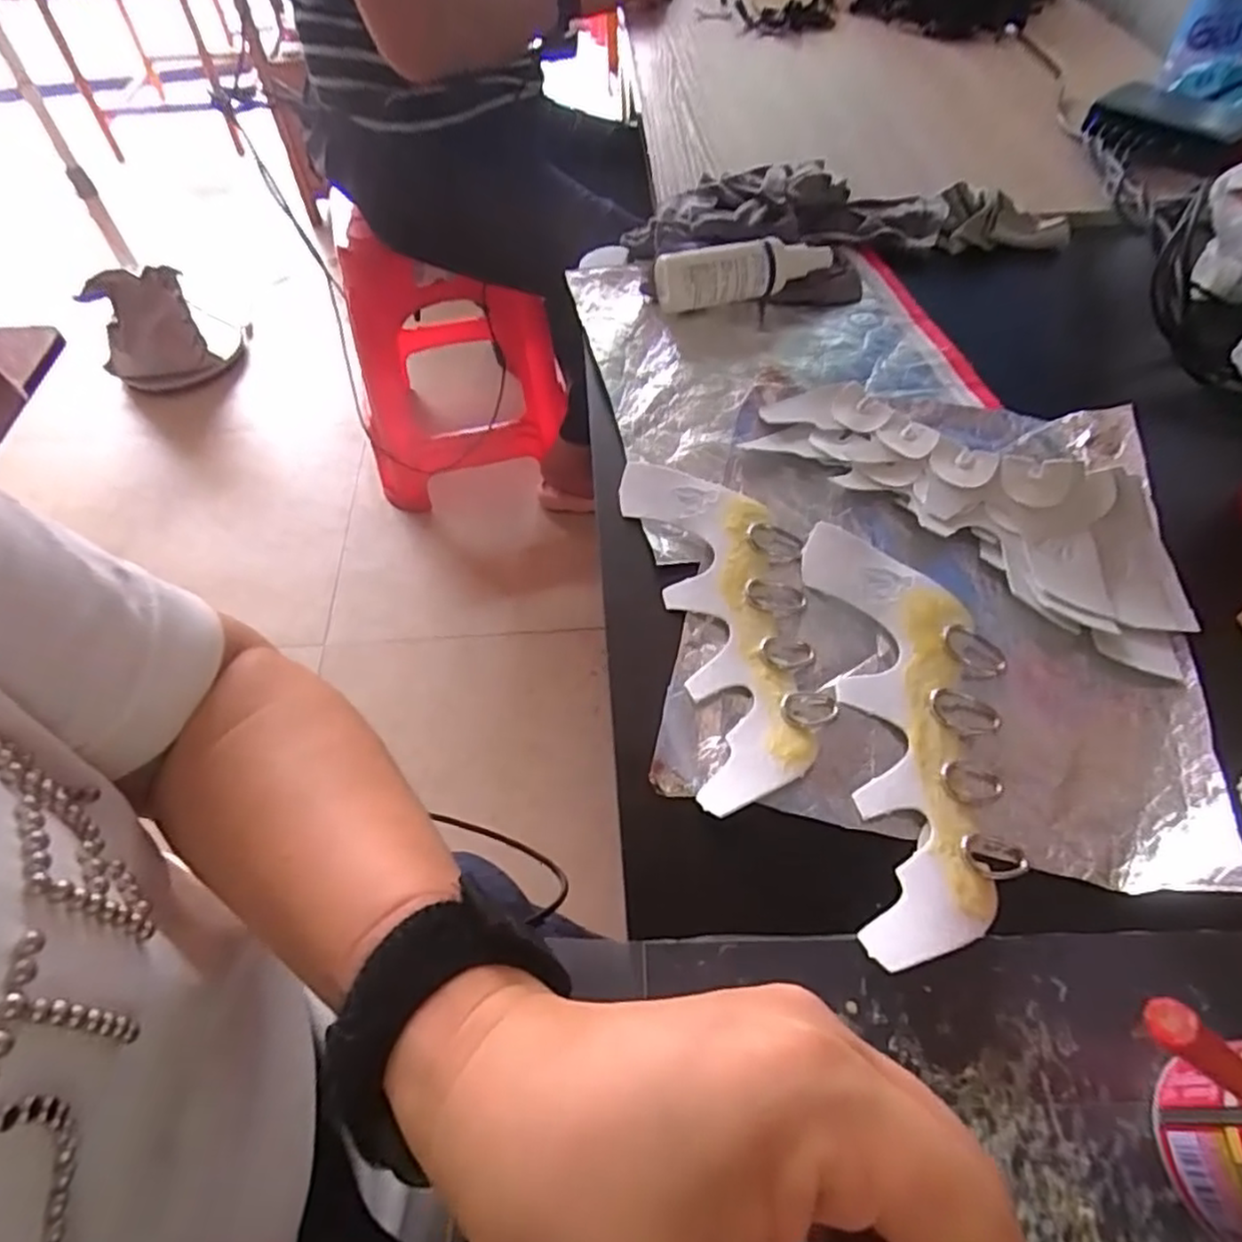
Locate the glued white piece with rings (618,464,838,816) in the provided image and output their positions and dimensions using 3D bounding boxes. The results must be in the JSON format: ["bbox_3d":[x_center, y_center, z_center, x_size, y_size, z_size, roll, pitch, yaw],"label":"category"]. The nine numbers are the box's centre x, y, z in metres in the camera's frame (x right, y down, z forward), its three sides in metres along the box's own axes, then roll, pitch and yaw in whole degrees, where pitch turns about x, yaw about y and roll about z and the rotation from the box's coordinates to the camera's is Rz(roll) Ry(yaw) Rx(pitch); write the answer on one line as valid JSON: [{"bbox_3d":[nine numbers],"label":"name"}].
[{"bbox_3d":[0.055,-0.006,0.364,0.084,0.010,0.205,-6,55,-3],"label":"glued white piece with rings"}]

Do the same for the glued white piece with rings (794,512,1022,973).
[{"bbox_3d":[0.137,0.044,0.327,0.083,0.011,0.210,2,55,3],"label":"glued white piece with rings"}]

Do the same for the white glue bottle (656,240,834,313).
[{"bbox_3d":[0.092,-0.255,0.524,0.128,0.042,0.032,-9,55,-5],"label":"white glue bottle"}]

